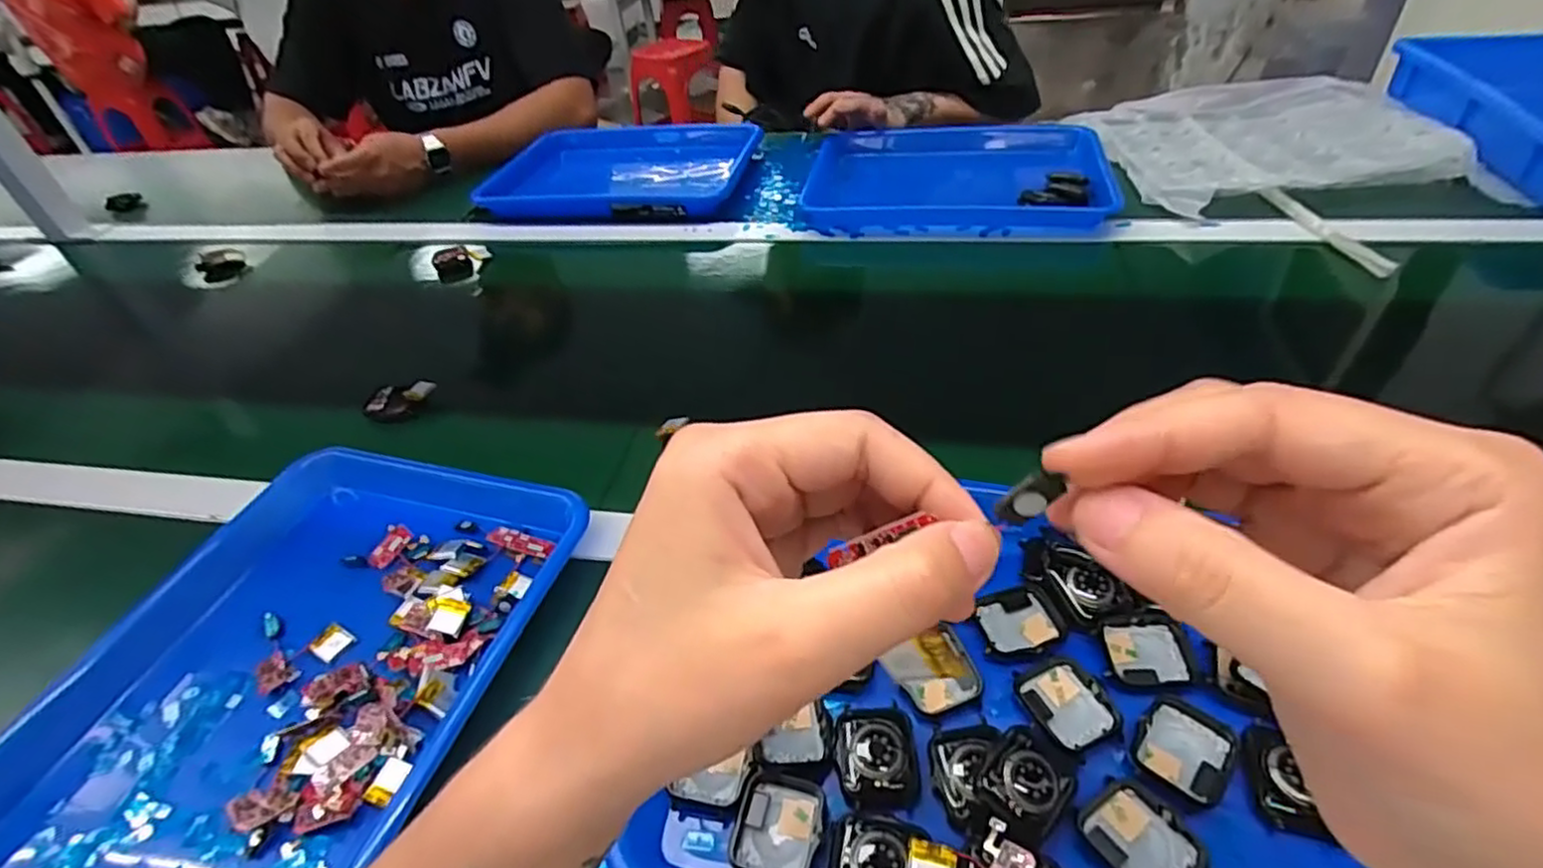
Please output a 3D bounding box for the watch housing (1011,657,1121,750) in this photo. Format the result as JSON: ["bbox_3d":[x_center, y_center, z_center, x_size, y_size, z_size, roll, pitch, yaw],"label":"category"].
[{"bbox_3d":[0.140,0.128,0.331,0.035,0.006,0.042,-19,44,-13],"label":"watch housing"}]

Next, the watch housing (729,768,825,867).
[{"bbox_3d":[0.004,0.171,0.306,0.036,0.009,0.040,5,44,13],"label":"watch housing"}]

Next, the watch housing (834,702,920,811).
[{"bbox_3d":[0.048,0.146,0.321,0.037,0.008,0.046,-5,42,2],"label":"watch housing"}]

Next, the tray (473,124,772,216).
[{"bbox_3d":[-0.188,-0.346,0.930,0.334,0.051,0.244,8,44,16],"label":"tray"}]

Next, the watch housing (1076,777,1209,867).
[{"bbox_3d":[0.153,0.168,0.289,0.034,0.006,0.043,-30,47,-23],"label":"watch housing"}]

